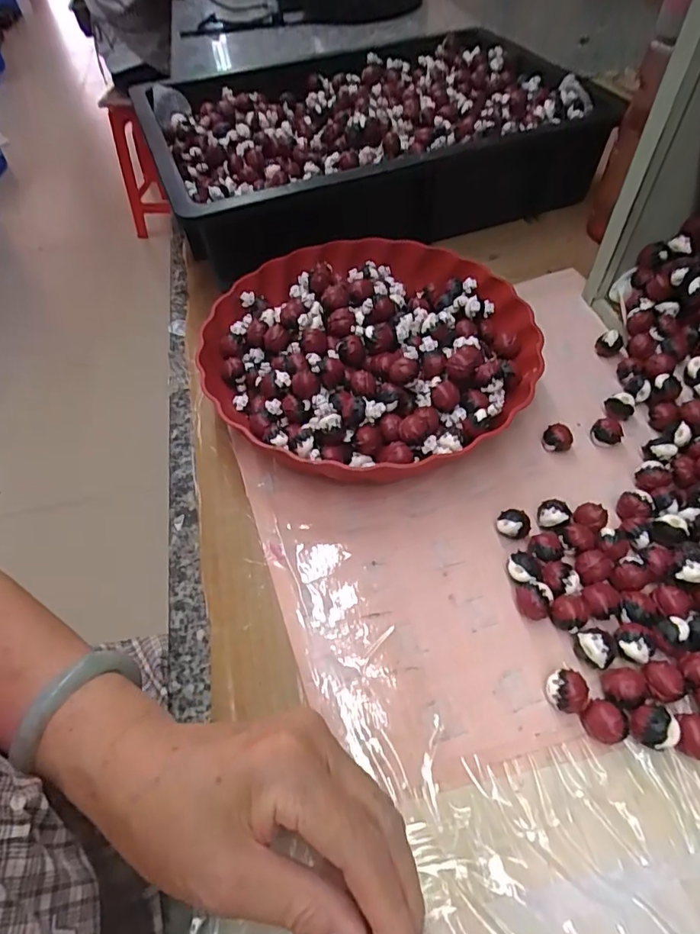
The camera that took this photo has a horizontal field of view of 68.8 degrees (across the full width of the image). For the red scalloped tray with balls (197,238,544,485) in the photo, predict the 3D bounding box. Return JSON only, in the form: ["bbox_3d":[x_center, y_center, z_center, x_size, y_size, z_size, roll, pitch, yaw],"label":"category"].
[{"bbox_3d":[0.013,-0.095,0.391,0.229,0.060,0.242,-36,59,-21],"label":"red scalloped tray with balls"}]

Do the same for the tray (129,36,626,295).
[{"bbox_3d":[-0.002,-0.369,0.562,0.429,0.085,0.359,-23,56,-13],"label":"tray"}]

